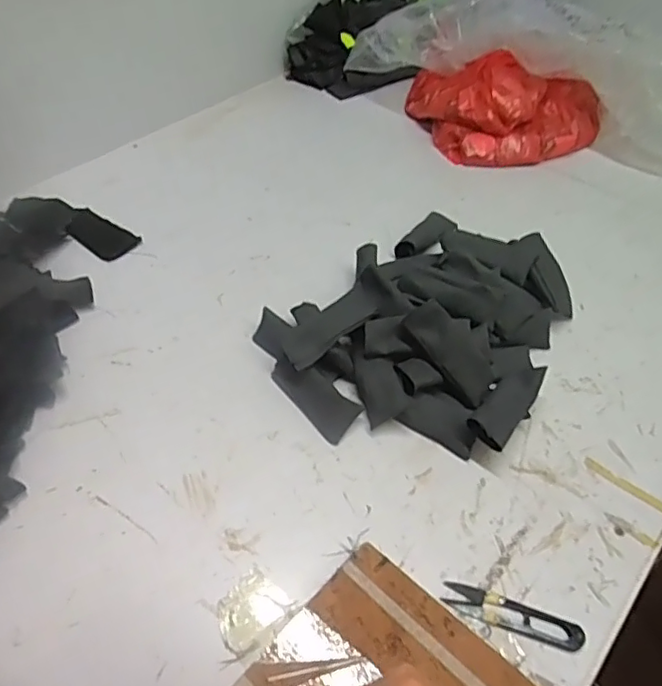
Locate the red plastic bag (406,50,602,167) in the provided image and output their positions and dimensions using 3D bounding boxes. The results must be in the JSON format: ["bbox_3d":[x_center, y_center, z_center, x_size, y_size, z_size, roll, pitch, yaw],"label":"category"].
[{"bbox_3d":[0.262,-0.362,0.894,0.284,0.090,0.202,7,47,6],"label":"red plastic bag"}]

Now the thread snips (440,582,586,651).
[{"bbox_3d":[0.135,0.204,0.434,0.101,0.005,0.023,18,49,17],"label":"thread snips"}]

